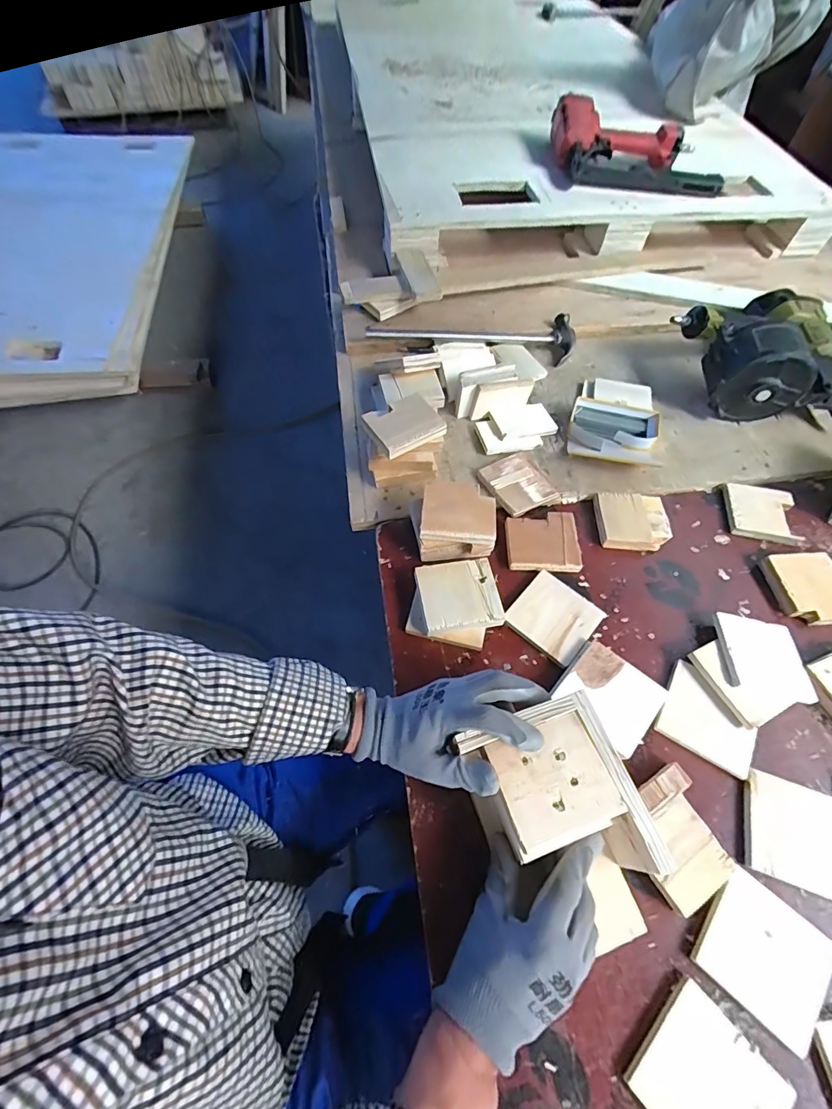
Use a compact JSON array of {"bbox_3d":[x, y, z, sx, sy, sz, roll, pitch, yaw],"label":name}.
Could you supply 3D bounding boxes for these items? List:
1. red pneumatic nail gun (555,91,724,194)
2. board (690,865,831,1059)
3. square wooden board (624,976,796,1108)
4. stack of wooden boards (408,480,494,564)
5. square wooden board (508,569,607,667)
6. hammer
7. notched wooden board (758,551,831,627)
[{"bbox_3d":[0.444,-0.817,0.894,0.341,0.073,0.207,9,61,6],"label":"red pneumatic nail gun"},{"bbox_3d":[0.297,0.339,0.380,0.093,0.009,0.091,37,67,20],"label":"board"},{"bbox_3d":[0.224,0.406,0.340,0.091,0.009,0.092,-39,67,-19],"label":"square wooden board"},{"bbox_3d":[0.047,-0.043,0.569,0.102,0.057,0.087,-5,60,-2],"label":"stack of wooden boards"},{"bbox_3d":[0.166,0.076,0.537,0.090,0.013,0.086,37,67,19],"label":"square wooden board"},{"bbox_3d":[0.104,-0.361,0.766,0.357,0.057,0.090,-9,61,-5],"label":"hammer"},{"bbox_3d":[0.494,0.042,0.557,0.081,0.025,0.094,-5,60,-2],"label":"notched wooden board"}]

